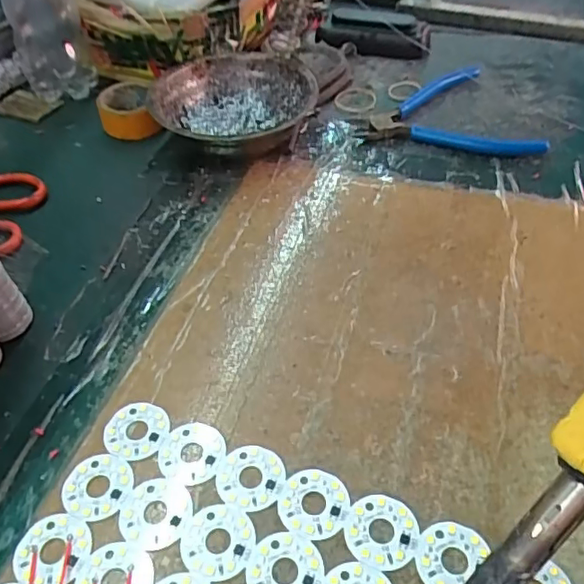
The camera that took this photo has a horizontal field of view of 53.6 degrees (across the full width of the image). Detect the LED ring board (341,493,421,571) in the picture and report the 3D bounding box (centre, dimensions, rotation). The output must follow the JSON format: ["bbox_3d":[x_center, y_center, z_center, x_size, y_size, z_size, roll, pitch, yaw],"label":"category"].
[{"bbox_3d":[0.038,0.099,0.242,0.030,0.004,0.030,-2,46,1],"label":"LED ring board"}]

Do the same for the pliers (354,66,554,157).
[{"bbox_3d":[0.136,-0.155,0.483,0.134,0.012,0.119,8,47,10],"label":"pliers"}]

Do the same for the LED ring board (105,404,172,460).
[{"bbox_3d":[-0.076,0.066,0.279,0.031,0.004,0.030,15,48,16],"label":"LED ring board"}]

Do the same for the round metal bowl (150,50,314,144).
[{"bbox_3d":[-0.045,-0.143,0.459,0.122,0.042,0.125,1,46,3],"label":"round metal bowl"}]

